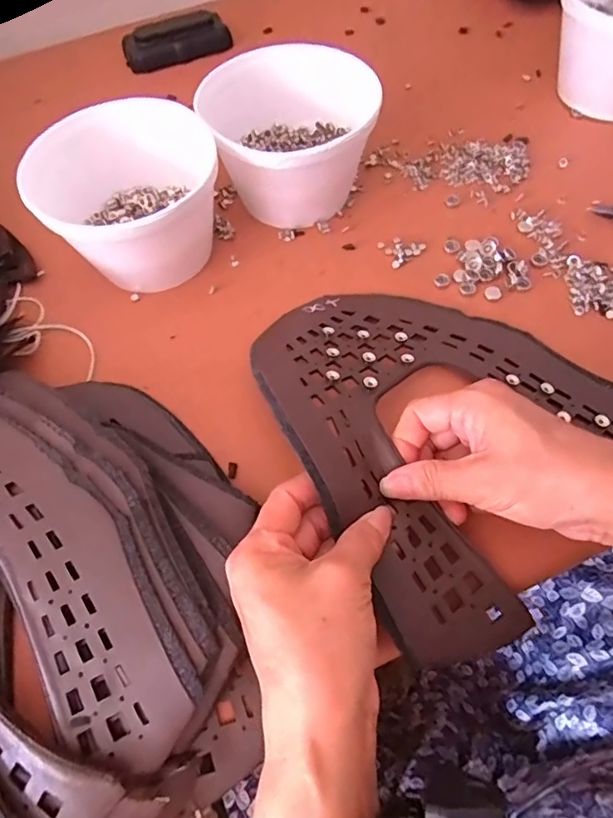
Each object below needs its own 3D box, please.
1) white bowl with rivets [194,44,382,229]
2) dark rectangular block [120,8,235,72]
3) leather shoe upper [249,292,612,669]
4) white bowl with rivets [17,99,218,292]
[{"bbox_3d":[-0.008,-0.200,0.405,0.121,0.077,0.112,-17,61,-5],"label":"white bowl with rivets"},{"bbox_3d":[-0.133,-0.380,0.544,0.108,0.035,0.026,-22,61,-8],"label":"dark rectangular block"},{"bbox_3d":[0.085,-0.005,0.308,0.198,0.043,0.226,-27,65,-16],"label":"leather shoe upper"},{"bbox_3d":[-0.123,-0.150,0.384,0.134,0.077,0.106,-25,62,-10],"label":"white bowl with rivets"}]

